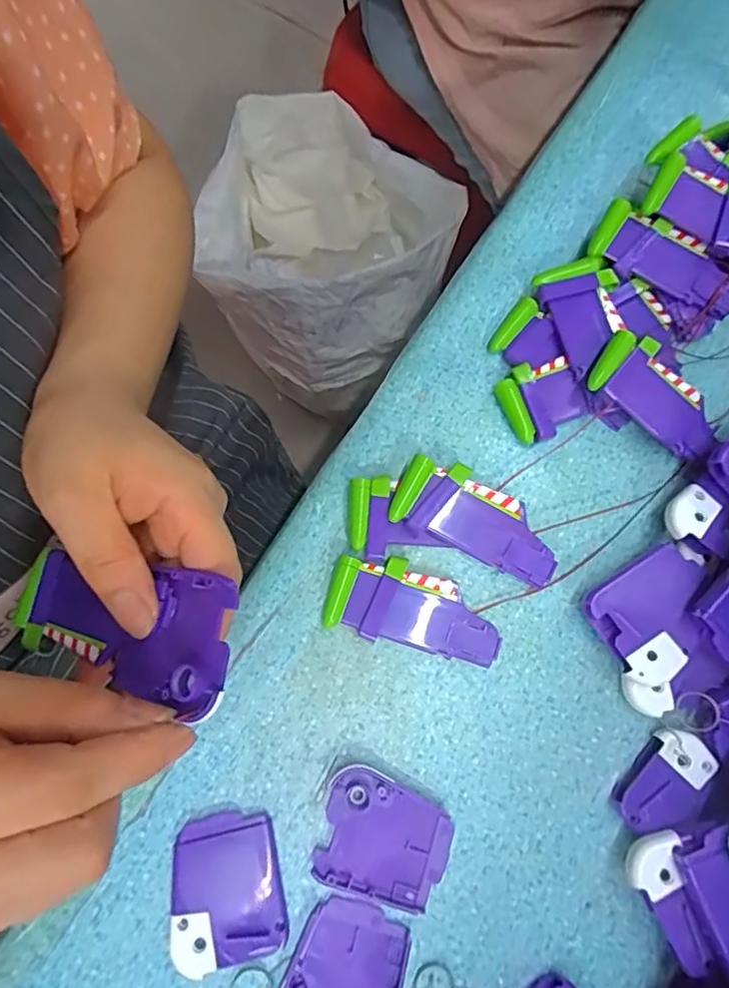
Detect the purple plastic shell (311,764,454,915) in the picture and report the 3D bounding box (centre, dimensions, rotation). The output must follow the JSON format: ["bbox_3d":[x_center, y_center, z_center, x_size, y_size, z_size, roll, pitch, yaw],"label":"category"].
[{"bbox_3d":[0.010,0.163,0.274,0.060,0.007,0.053,16,76,3],"label":"purple plastic shell"}]

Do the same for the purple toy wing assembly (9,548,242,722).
[{"bbox_3d":[-0.099,0.052,0.239,0.116,0.015,0.048,8,74,30],"label":"purple toy wing assembly"}]

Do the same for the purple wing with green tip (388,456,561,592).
[{"bbox_3d":[0.060,0.014,0.306,0.087,0.019,0.040,22,76,7],"label":"purple wing with green tip"}]

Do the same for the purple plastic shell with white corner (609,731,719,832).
[{"bbox_3d":[0.144,0.139,0.280,0.030,0.012,0.050,36,78,7],"label":"purple plastic shell with white corner"}]

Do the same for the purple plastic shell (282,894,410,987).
[{"bbox_3d":[-0.009,0.219,0.259,0.050,0.005,0.061,17,76,3],"label":"purple plastic shell"}]

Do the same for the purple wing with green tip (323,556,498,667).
[{"bbox_3d":[0.026,0.059,0.299,0.087,0.012,0.041,11,75,4],"label":"purple wing with green tip"}]

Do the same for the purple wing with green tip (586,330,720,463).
[{"bbox_3d":[0.162,-0.051,0.318,0.080,0.010,0.041,39,78,-9],"label":"purple wing with green tip"}]

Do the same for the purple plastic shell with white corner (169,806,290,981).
[{"bbox_3d":[-0.065,0.182,0.268,0.051,0.006,0.062,-14,76,-5],"label":"purple plastic shell with white corner"}]

